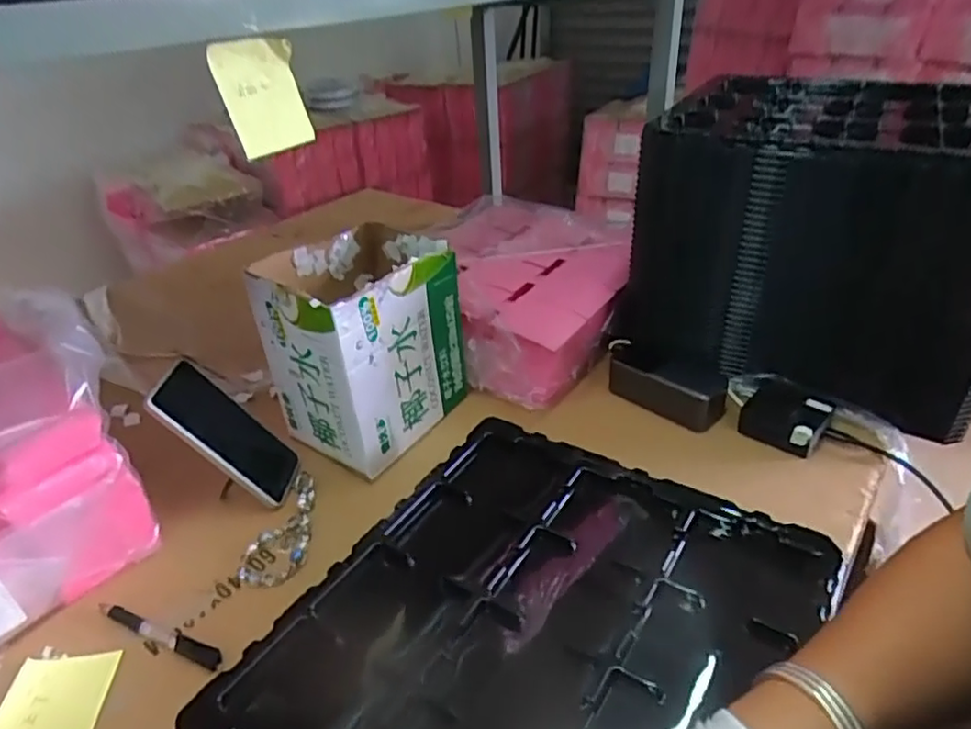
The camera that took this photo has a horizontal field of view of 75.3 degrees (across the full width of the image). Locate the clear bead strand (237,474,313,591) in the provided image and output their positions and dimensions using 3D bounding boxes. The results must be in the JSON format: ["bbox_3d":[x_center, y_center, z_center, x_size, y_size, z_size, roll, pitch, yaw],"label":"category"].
[{"bbox_3d":[-0.190,0.157,0.612,0.053,0.011,0.134,5,34,12],"label":"clear bead strand"}]

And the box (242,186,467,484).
[{"bbox_3d":[-0.132,-0.027,0.699,0.138,0.200,0.187,19,39,30],"label":"box"}]

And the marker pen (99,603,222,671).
[{"bbox_3d":[-0.272,0.220,0.519,0.135,0.012,0.014,10,35,23],"label":"marker pen"}]

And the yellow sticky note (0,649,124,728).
[{"bbox_3d":[-0.329,0.256,0.479,0.074,0.008,0.072,-5,33,-4],"label":"yellow sticky note"}]

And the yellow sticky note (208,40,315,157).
[{"bbox_3d":[-0.163,-0.197,0.463,0.011,0.075,0.067,7,32,32],"label":"yellow sticky note"}]

